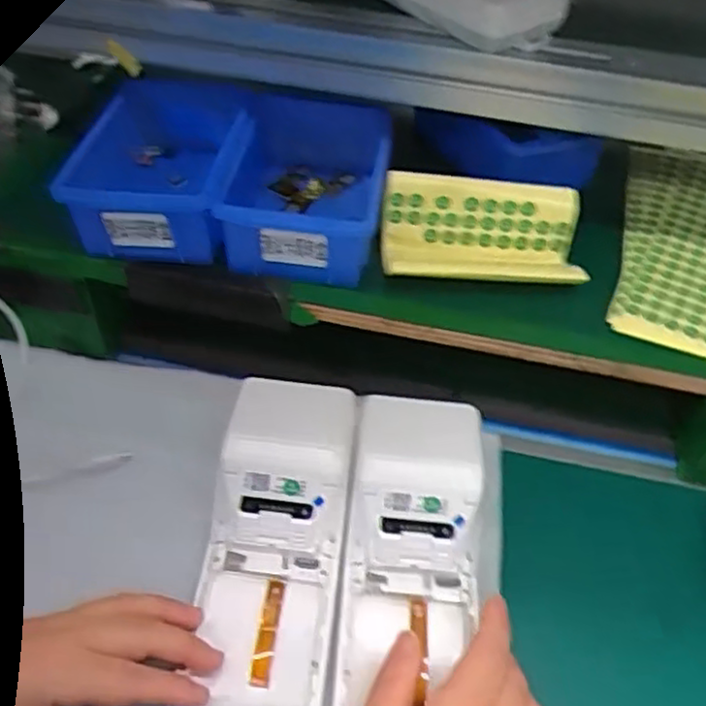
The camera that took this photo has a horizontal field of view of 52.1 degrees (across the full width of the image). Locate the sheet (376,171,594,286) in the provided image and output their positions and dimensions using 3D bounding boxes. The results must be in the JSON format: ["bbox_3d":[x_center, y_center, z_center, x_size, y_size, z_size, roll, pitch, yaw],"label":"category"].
[{"bbox_3d":[0.083,-0.075,0.465,0.125,0.044,0.064,2,48,-2],"label":"sheet"}]

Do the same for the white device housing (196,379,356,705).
[{"bbox_3d":[-0.045,0.108,0.419,0.077,0.031,0.205,4,65,0],"label":"white device housing"}]

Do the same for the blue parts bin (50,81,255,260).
[{"bbox_3d":[-0.128,-0.126,0.487,0.098,0.063,0.143,6,48,1],"label":"blue parts bin"}]

